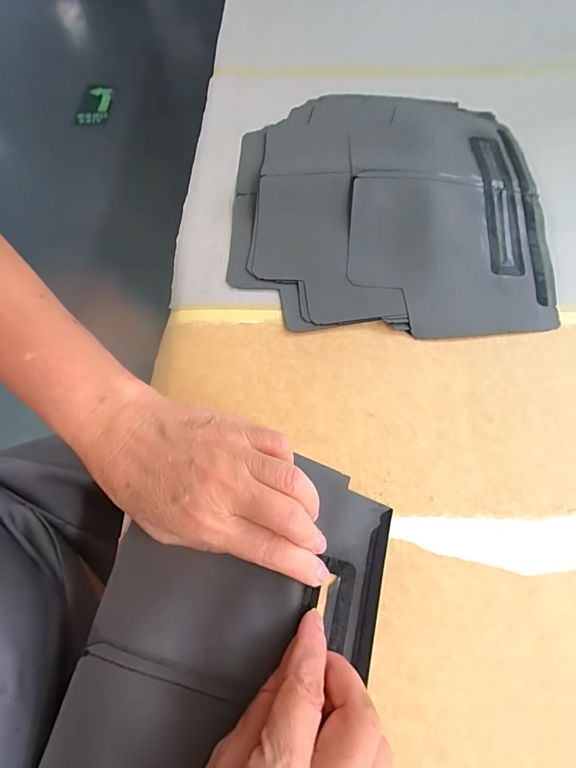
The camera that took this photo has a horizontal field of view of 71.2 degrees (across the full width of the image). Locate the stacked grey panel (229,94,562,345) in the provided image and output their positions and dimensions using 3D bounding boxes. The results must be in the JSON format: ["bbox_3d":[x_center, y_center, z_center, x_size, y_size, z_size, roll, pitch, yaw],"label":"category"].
[{"bbox_3d":[0.087,-0.179,0.373,0.269,0.030,0.287,2,65,3],"label":"stacked grey panel"}]

